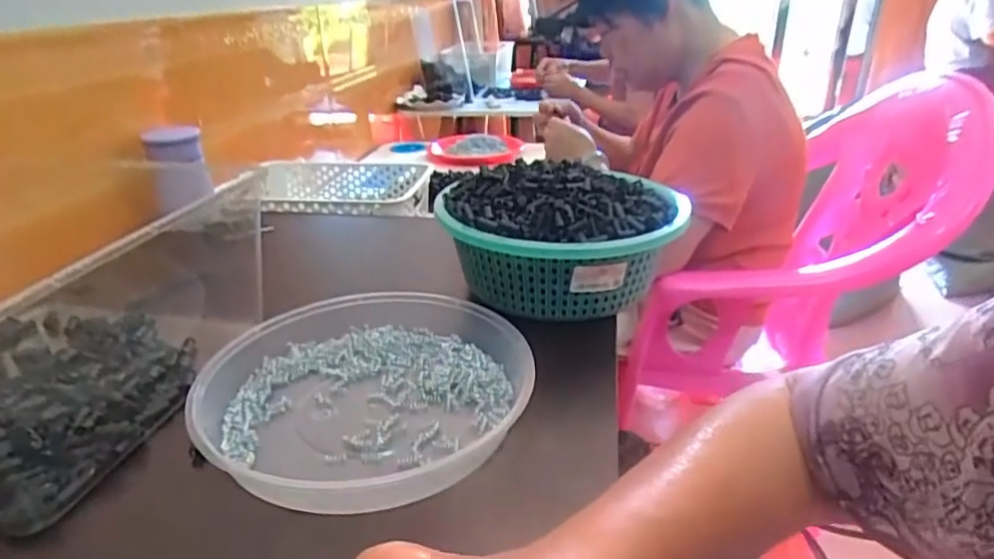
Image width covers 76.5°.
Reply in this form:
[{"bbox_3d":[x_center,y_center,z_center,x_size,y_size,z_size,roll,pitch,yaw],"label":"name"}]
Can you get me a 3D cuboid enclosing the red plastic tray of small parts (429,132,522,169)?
[{"bbox_3d":[-0.046,-0.304,1.497,0.228,0.048,0.209,-3,24,-8],"label":"red plastic tray of small parts"}]

